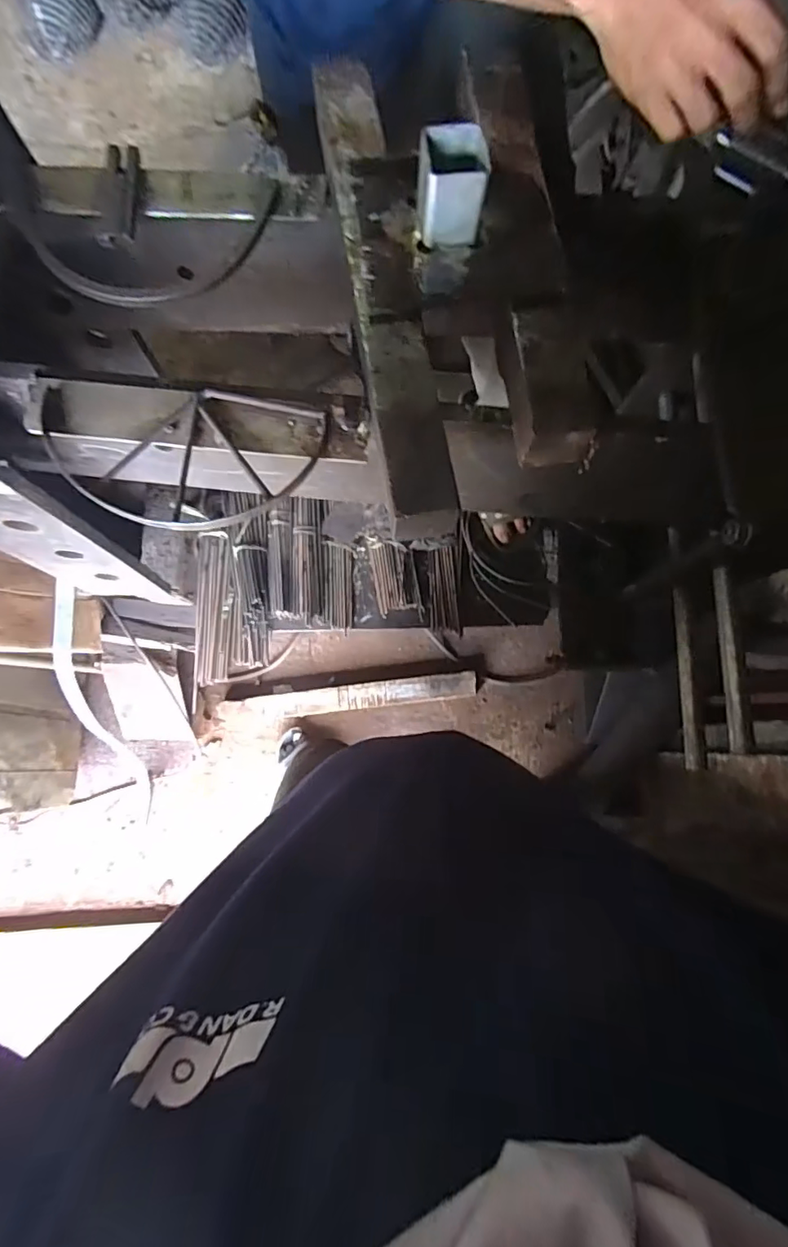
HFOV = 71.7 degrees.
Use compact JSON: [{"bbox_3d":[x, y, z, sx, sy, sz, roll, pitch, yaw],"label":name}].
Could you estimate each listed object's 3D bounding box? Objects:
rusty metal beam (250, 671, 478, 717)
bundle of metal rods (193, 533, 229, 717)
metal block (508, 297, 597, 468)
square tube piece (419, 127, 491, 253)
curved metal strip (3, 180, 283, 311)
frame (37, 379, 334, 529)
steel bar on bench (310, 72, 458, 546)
[{"bbox_3d":[-0.072,0.182,1.374,0.556,0.057,0.062,-7,79,-2],"label":"rusty metal beam"},{"bbox_3d":[-0.329,-0.020,0.998,0.074,0.044,0.306,-2,79,-1],"label":"bundle of metal rods"},{"bbox_3d":[0.125,-0.191,0.438,0.064,0.049,0.126,-4,79,-1],"label":"metal block"},{"bbox_3d":[0.043,-0.326,0.409,0.050,0.052,0.055,3,79,0],"label":"square tube piece"},{"bbox_3d":[-0.209,-0.333,0.484,0.231,0.031,0.106,-13,79,-3],"label":"curved metal strip"},{"bbox_3d":[-0.176,-0.136,0.437,0.234,0.015,0.123,10,79,2],"label":"frame"},{"bbox_3d":[-0.007,-0.258,0.434,0.051,0.028,0.398,-9,79,-2],"label":"steel bar on bench"}]

